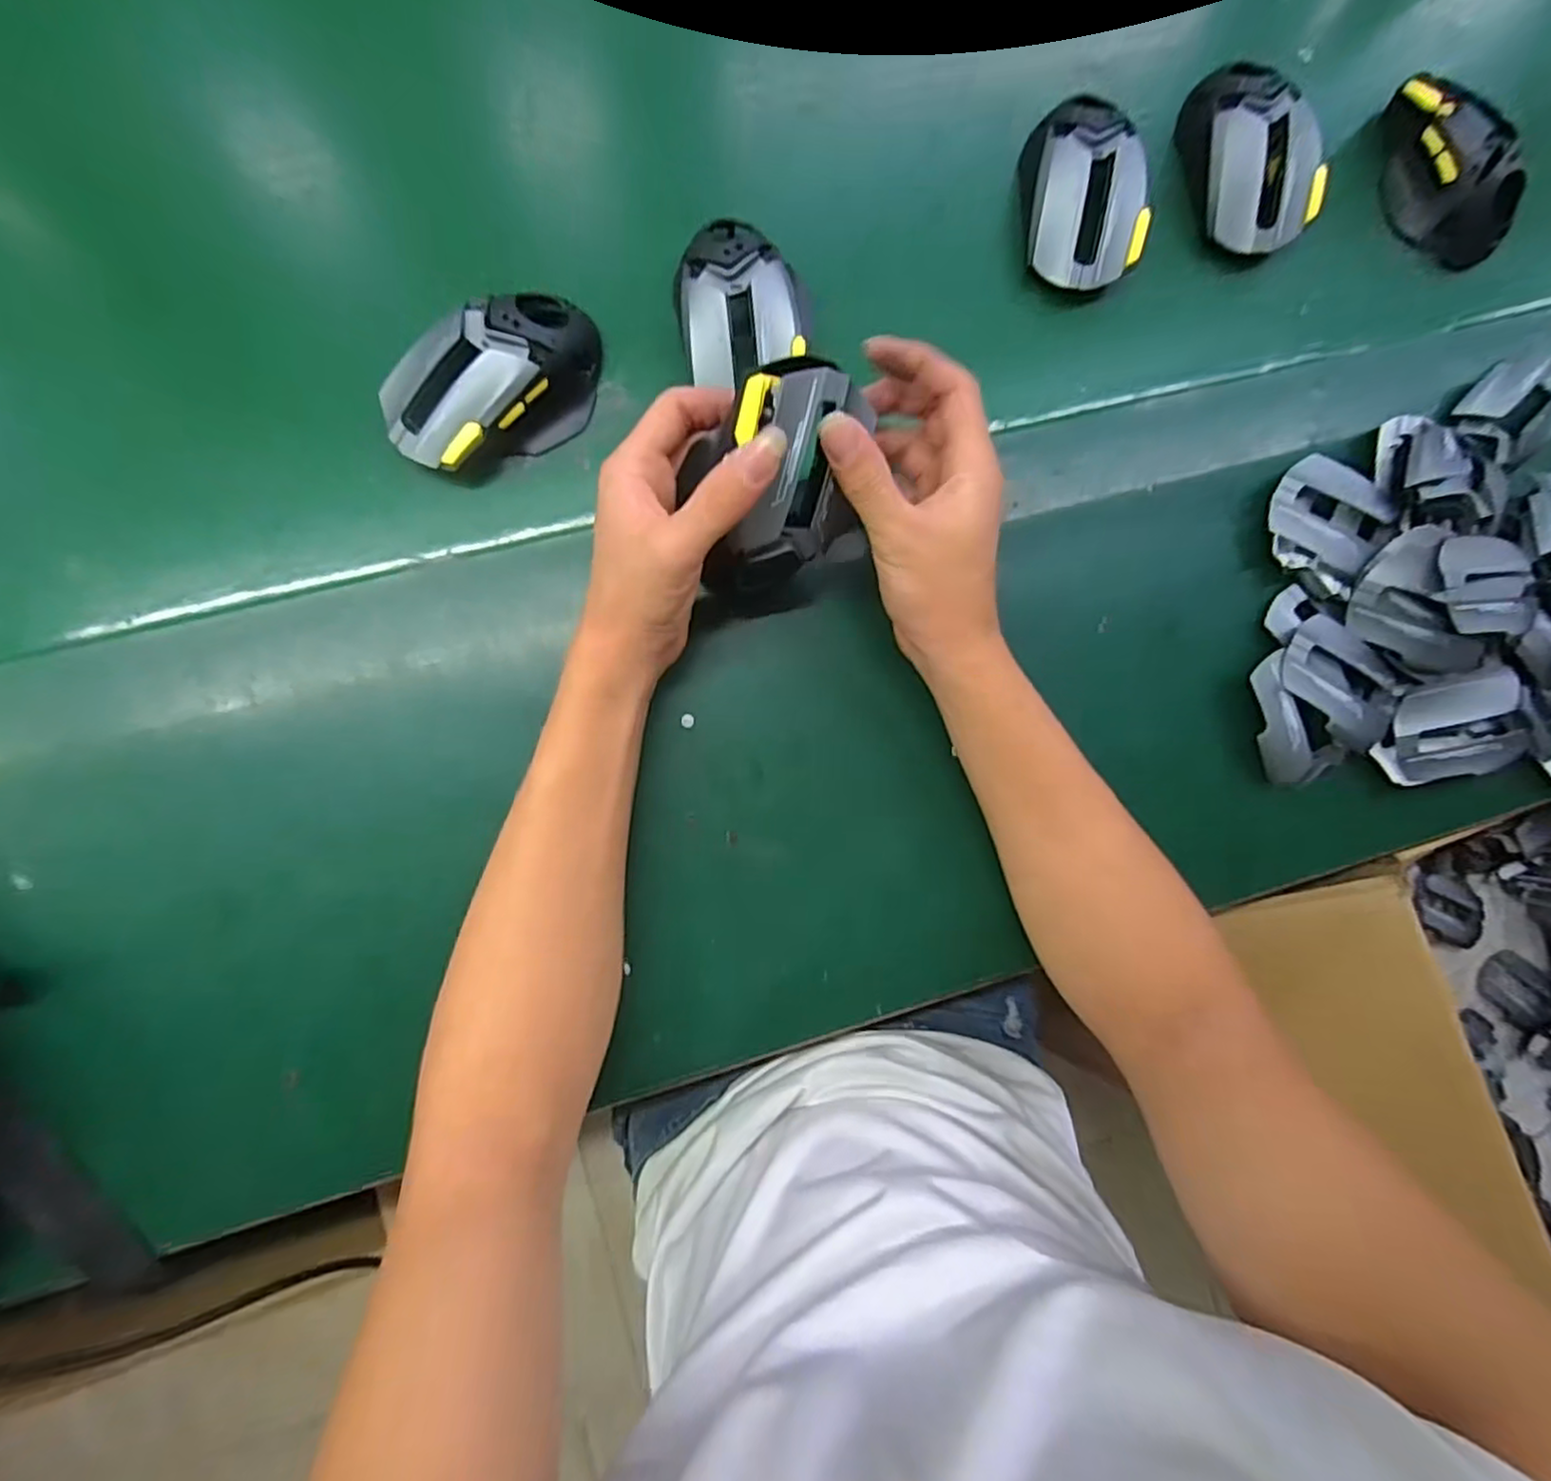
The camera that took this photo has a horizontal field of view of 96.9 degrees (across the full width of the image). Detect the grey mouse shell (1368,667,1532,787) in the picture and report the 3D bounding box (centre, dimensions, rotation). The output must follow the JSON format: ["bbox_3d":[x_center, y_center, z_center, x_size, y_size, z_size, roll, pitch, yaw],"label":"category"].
[{"bbox_3d":[0.398,-0.006,0.406,0.084,0.025,0.056,-15,90,-6],"label":"grey mouse shell"}]

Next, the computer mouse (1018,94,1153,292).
[{"bbox_3d":[0.180,-0.317,0.398,0.066,0.036,0.104,7,88,-5],"label":"computer mouse"}]

